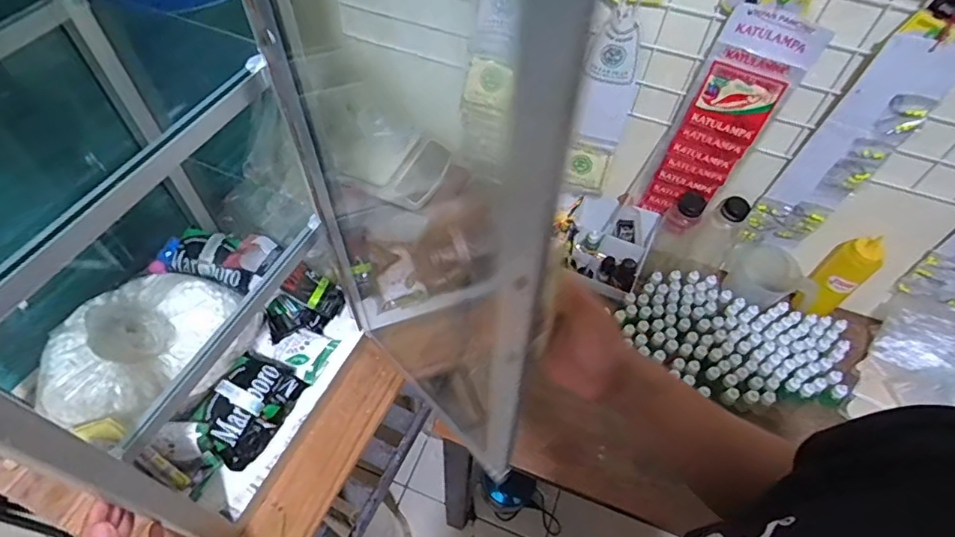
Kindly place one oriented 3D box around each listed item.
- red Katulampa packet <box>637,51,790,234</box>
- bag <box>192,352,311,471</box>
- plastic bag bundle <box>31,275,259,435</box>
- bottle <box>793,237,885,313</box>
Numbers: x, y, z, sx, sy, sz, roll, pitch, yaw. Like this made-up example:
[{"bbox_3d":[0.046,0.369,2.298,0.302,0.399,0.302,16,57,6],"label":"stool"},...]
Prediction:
[{"bbox_3d":[0.345,-0.174,0.828,0.105,0.323,0.024,20,56,10],"label":"red Katulampa packet"},{"bbox_3d":[-0.293,0.172,0.683,0.089,0.058,0.134,23,56,13],"label":"bag"},{"bbox_3d":[-0.397,0.082,0.645,0.150,0.121,0.225,35,60,20],"label":"plastic bag bundle"},{"bbox_3d":[0.593,0.015,0.889,0.062,0.151,0.065,-38,65,-26],"label":"bottle"}]

